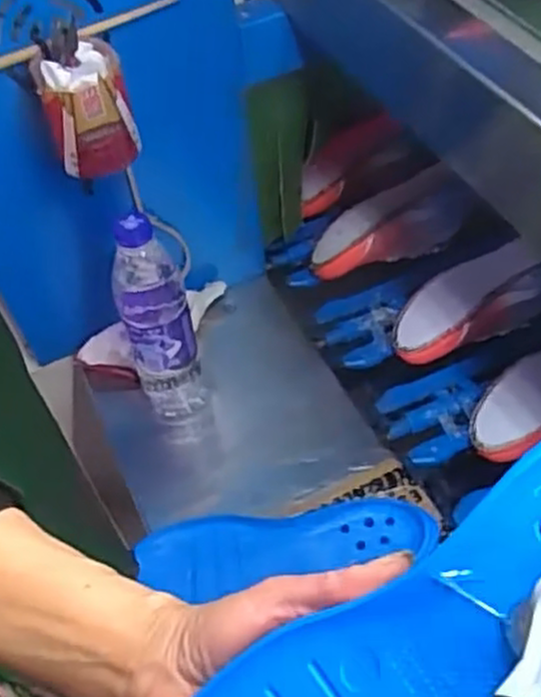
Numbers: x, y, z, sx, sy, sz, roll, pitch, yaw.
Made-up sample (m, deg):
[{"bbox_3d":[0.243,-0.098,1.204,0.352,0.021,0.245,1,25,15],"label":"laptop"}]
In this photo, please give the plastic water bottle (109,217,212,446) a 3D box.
[{"bbox_3d":[-0.102,-0.005,0.718,0.067,0.276,0.060,-12,50,-7],"label":"plastic water bottle"}]

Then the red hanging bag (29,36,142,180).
[{"bbox_3d":[-0.145,-0.185,0.595,0.065,0.088,0.061,-23,52,-16],"label":"red hanging bag"}]

